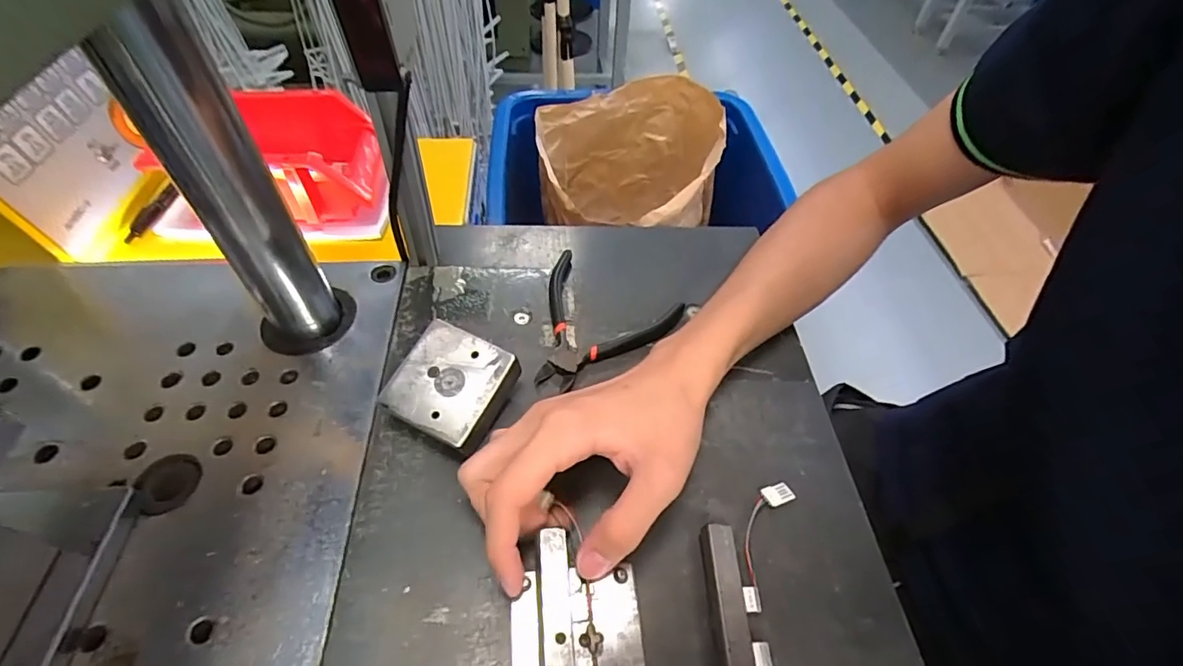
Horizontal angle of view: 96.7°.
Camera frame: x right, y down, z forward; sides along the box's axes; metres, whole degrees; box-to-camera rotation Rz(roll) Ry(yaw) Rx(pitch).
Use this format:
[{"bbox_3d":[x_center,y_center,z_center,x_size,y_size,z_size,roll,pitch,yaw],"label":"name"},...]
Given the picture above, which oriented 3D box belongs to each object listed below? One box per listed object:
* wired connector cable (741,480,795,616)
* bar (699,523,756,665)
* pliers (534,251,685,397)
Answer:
[{"bbox_3d":[0.096,0.116,0.296,0.019,0.010,0.079,26,54,15],"label":"wired connector cable"},{"bbox_3d":[0.069,0.148,0.265,0.020,0.016,0.096,4,52,-2],"label":"bar"},{"bbox_3d":[-0.005,-0.004,0.383,0.105,0.009,0.117,27,55,16],"label":"pliers"}]

